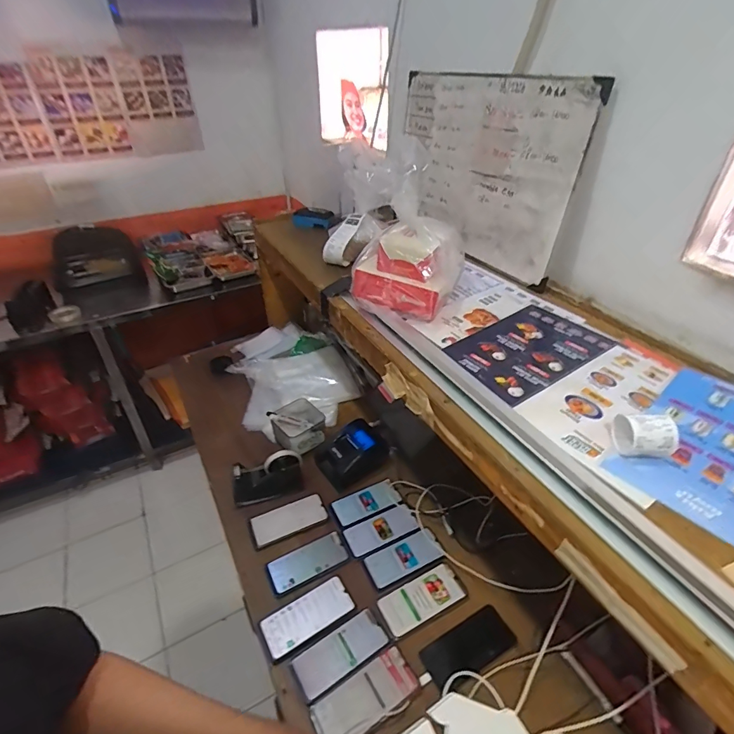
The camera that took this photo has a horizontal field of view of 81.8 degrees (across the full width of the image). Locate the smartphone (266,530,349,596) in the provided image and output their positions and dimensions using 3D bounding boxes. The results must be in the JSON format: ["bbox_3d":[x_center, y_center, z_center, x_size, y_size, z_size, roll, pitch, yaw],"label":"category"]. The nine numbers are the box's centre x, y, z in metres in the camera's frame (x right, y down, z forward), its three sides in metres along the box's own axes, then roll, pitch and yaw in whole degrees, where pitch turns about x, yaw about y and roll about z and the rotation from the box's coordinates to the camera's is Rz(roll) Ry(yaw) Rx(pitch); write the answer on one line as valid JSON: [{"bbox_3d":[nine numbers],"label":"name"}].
[{"bbox_3d":[-0.119,0.395,0.860,0.155,0.005,0.074,-19,41,-23],"label":"smartphone"}]

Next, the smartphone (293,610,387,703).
[{"bbox_3d":[-0.044,0.492,0.732,0.161,0.005,0.073,-22,42,-26],"label":"smartphone"}]

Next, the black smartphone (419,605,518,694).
[{"bbox_3d":[0.177,0.486,0.736,0.162,0.009,0.074,-18,41,-23],"label":"black smartphone"}]

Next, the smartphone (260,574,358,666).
[{"bbox_3d":[-0.108,0.455,0.776,0.165,0.006,0.080,-22,42,-27],"label":"smartphone"}]

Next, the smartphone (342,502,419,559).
[{"bbox_3d":[0.031,0.351,0.917,0.155,0.010,0.072,-17,40,-21],"label":"smartphone"}]

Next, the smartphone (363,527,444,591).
[{"bbox_3d":[0.076,0.388,0.866,0.155,0.004,0.073,-17,40,-21],"label":"smartphone"}]

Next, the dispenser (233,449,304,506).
[{"bbox_3d":[-0.225,0.254,0.969,0.155,0.096,0.061,-10,38,-13],"label":"dispenser"}]

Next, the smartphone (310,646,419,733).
[{"bbox_3d":[-0.002,0.527,0.675,0.164,0.014,0.075,-21,42,-25],"label":"smartphone"}]

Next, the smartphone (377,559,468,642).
[{"bbox_3d":[0.105,0.435,0.800,0.161,0.006,0.075,-18,40,-22],"label":"smartphone"}]

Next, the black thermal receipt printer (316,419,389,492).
[{"bbox_3d":[-0.032,0.205,1.047,0.176,0.073,0.117,-25,43,-29],"label":"black thermal receipt printer"}]

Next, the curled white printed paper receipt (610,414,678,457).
[{"bbox_3d":[0.366,0.089,0.562,0.063,0.054,0.060,0,37,0],"label":"curled white printed paper receipt"}]

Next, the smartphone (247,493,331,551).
[{"bbox_3d":[-0.172,0.336,0.932,0.163,0.010,0.084,-17,40,-22],"label":"smartphone"}]

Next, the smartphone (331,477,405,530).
[{"bbox_3d":[-0.002,0.311,0.969,0.157,0.010,0.076,-17,40,-21],"label":"smartphone"}]

